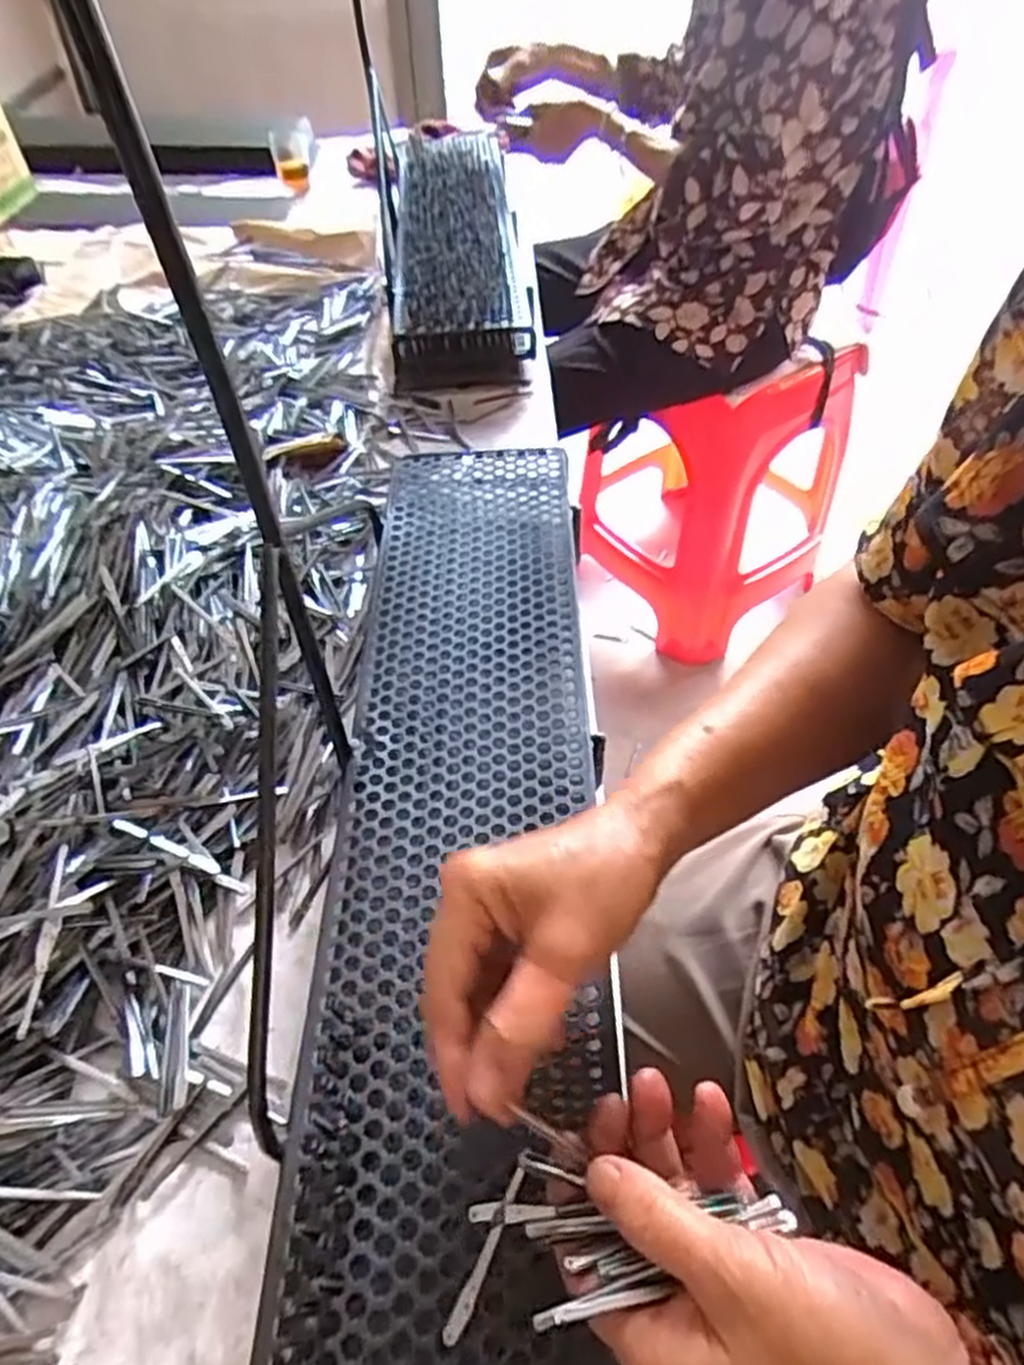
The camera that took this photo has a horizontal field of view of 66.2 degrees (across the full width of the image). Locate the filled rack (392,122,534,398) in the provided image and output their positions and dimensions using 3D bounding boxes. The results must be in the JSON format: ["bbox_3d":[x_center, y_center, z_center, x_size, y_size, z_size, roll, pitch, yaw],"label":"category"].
[{"bbox_3d":[-0.079,-0.603,1.039,0.163,0.075,0.707,-4,50,-2],"label":"filled rack"}]

